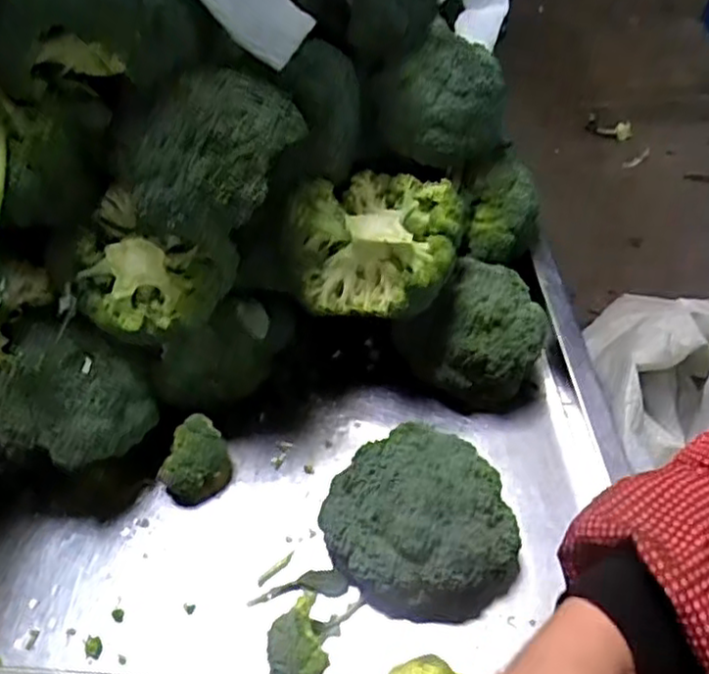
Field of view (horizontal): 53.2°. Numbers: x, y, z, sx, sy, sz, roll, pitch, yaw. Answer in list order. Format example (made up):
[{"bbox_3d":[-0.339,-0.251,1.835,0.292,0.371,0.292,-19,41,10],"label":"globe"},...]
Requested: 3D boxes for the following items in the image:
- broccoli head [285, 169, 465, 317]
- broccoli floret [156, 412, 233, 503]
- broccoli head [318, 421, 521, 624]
[{"bbox_3d":[0.015,-0.078,0.572,0.133,0.079,0.109,2,53,2],"label":"broccoli head"},{"bbox_3d":[-0.129,0.101,0.574,0.041,0.050,0.056,38,62,26],"label":"broccoli floret"},{"bbox_3d":[0.046,0.136,0.514,0.124,0.090,0.123,0,53,0],"label":"broccoli head"}]

